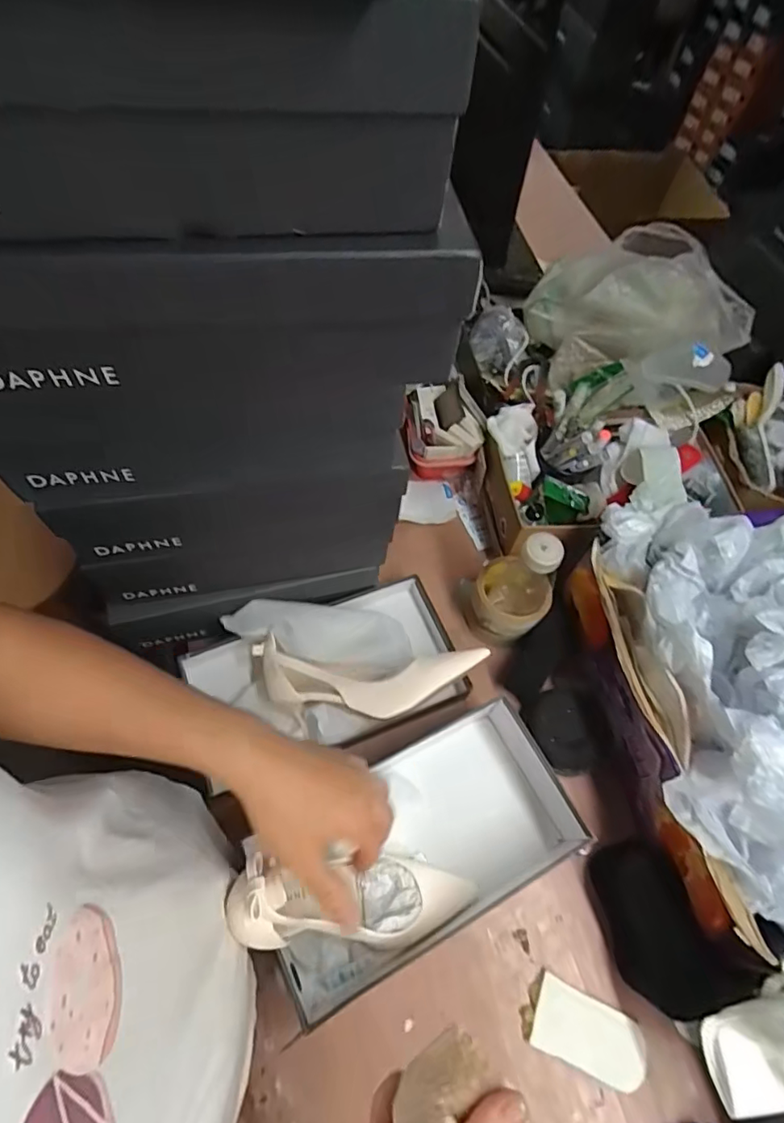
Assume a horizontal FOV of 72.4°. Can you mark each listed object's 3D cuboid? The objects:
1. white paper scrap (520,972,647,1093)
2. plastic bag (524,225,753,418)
[{"bbox_3d":[0.175,0.429,0.488,0.106,0.012,0.054,23,62,9],"label":"white paper scrap"},{"bbox_3d":[0.343,-0.350,0.759,0.246,0.112,0.325,-8,61,-8],"label":"plastic bag"}]

